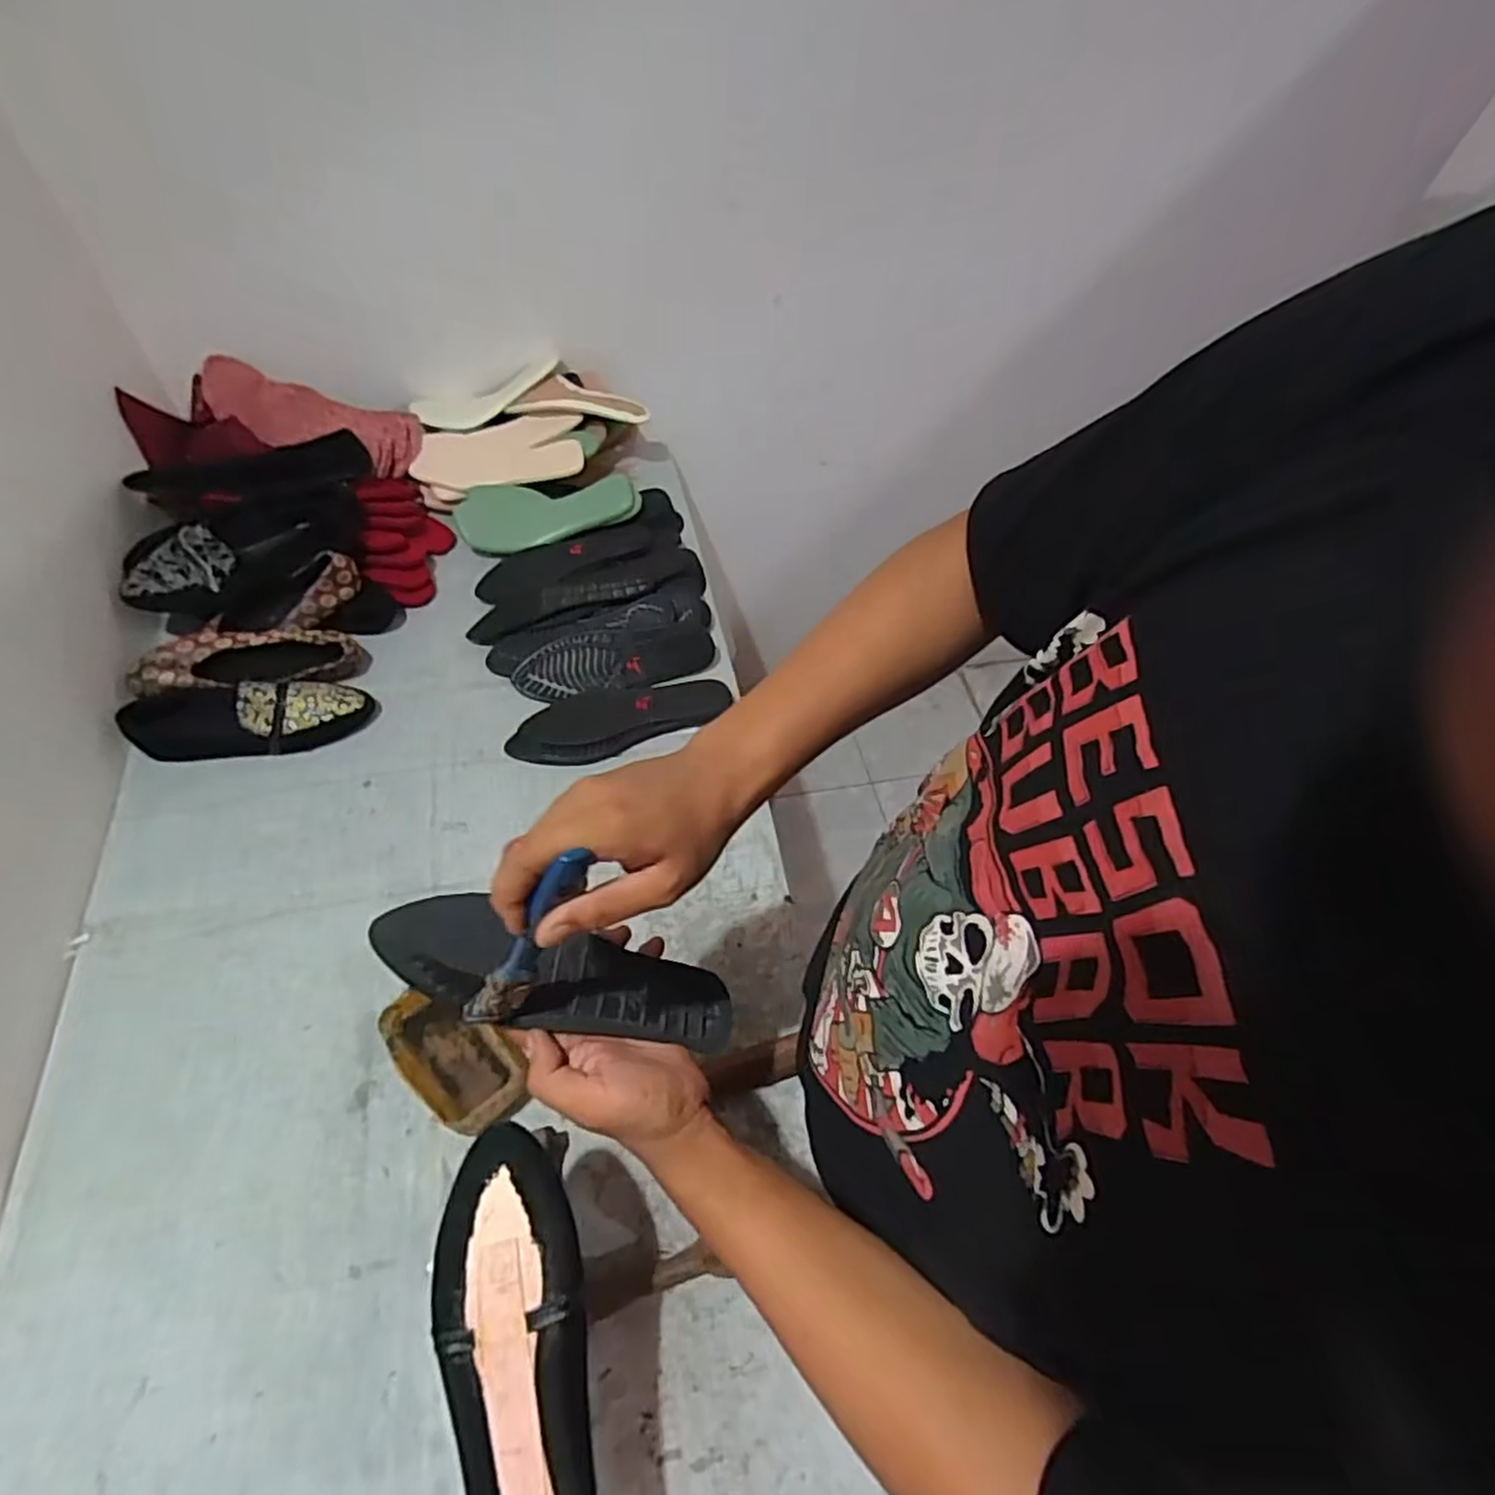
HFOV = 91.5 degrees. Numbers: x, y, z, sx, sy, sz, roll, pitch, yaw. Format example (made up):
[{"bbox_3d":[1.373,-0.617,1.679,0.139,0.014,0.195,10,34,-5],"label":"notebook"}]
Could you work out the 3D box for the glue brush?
[{"bbox_3d":[-0.118,0.105,0.384,0.031,0.161,0.019,-7,54,-37],"label":"glue brush"}]

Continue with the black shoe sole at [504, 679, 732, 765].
[{"bbox_3d":[-0.154,-0.040,0.866,0.254,0.031,0.093,-16,59,-15],"label":"black shoe sole"}]

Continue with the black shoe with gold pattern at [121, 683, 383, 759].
[{"bbox_3d":[-0.549,-0.037,0.806,0.242,0.061,0.079,-7,57,-10],"label":"black shoe with gold pattern"}]

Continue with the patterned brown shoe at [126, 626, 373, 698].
[{"bbox_3d":[-0.573,-0.096,0.841,0.237,0.059,0.078,-5,57,-9],"label":"patterned brown shoe"}]

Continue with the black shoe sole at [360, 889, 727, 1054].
[{"bbox_3d":[-0.115,0.152,0.477,0.241,0.029,0.067,22,53,-21],"label":"black shoe sole"}]

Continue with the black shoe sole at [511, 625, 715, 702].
[{"bbox_3d":[-0.164,-0.107,0.902,0.241,0.022,0.077,-13,80,-10],"label":"black shoe sole"}]

